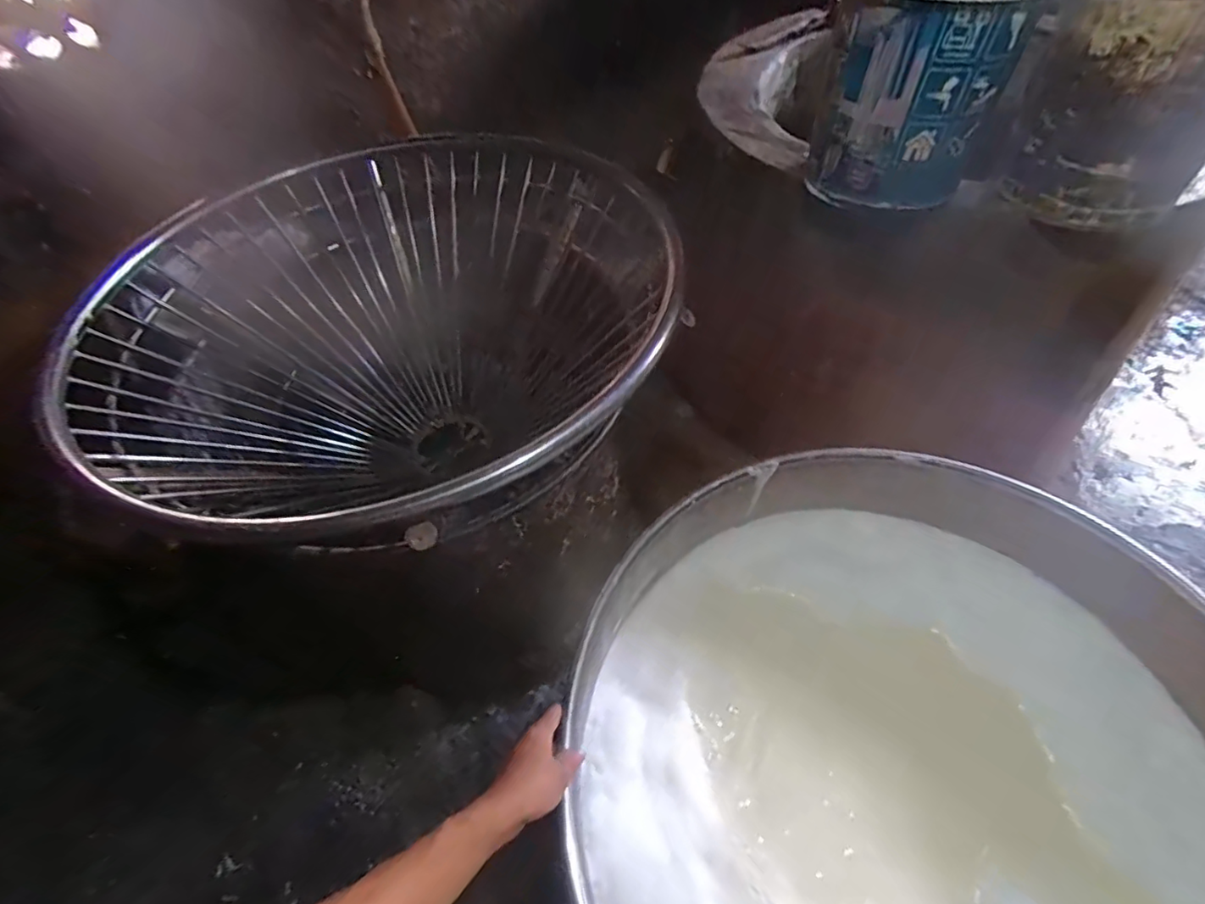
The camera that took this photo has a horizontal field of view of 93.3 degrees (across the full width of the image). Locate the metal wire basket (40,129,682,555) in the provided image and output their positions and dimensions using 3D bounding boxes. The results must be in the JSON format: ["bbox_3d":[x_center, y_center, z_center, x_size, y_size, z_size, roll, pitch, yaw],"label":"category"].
[{"bbox_3d":[-0.332,-0.135,1.000,0.901,0.426,0.814,9,53,11],"label":"metal wire basket"}]

